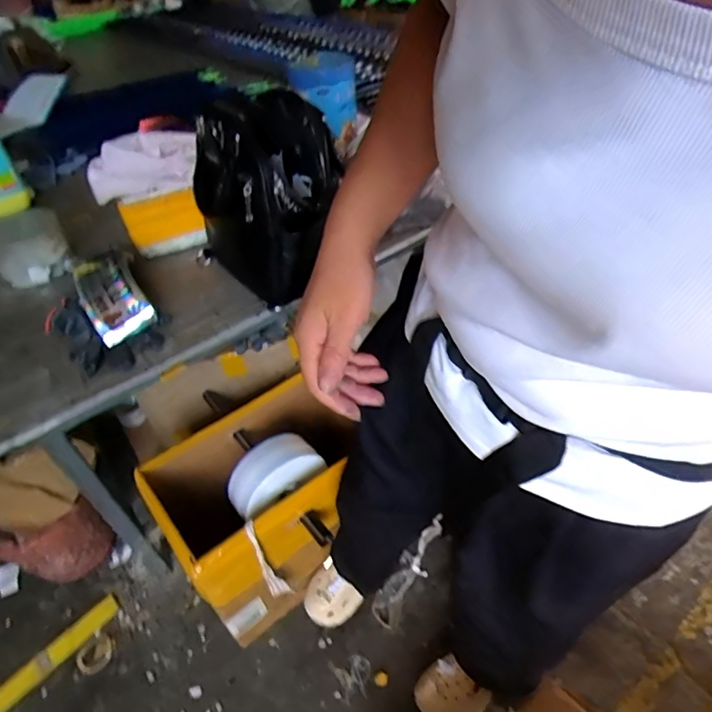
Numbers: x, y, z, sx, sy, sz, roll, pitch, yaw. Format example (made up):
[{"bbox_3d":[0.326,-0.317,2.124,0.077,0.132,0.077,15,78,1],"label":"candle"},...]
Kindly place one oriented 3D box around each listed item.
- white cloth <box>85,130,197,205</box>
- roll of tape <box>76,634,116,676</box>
[{"bbox_3d":[-0.323,-0.298,0.763,0.172,0.076,0.097,-27,48,-21],"label":"white cloth"},{"bbox_3d":[-0.577,0.662,1.094,0.066,0.020,0.078,19,49,24],"label":"roll of tape"}]

